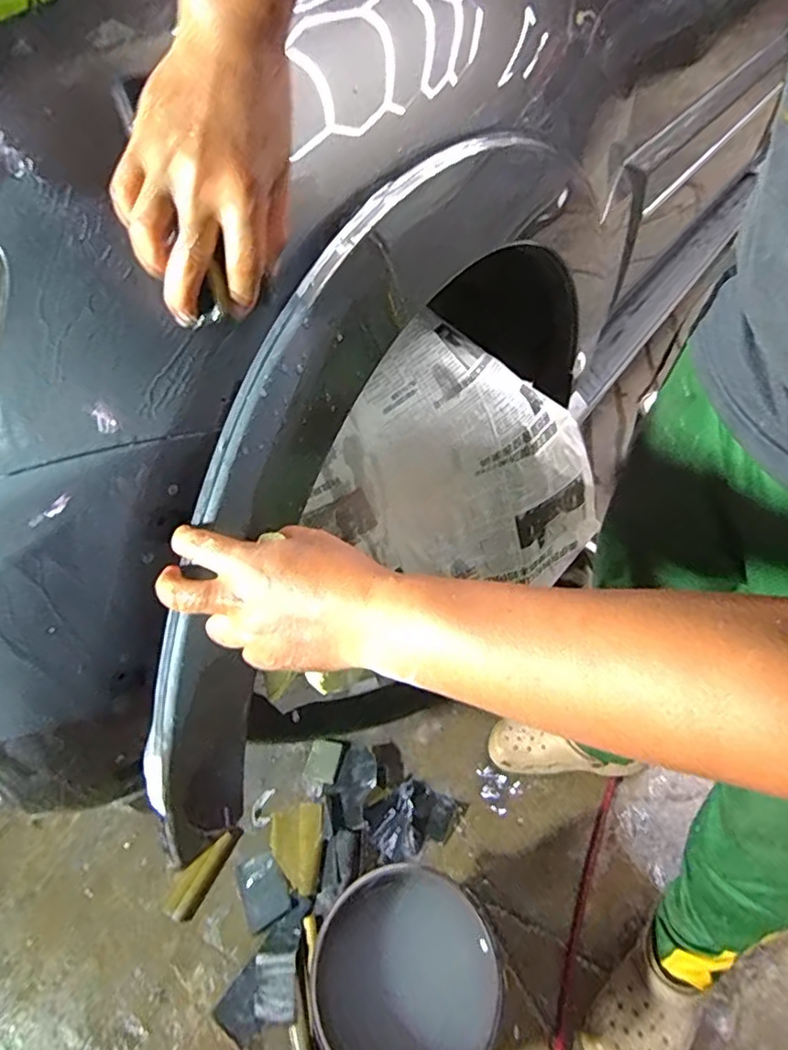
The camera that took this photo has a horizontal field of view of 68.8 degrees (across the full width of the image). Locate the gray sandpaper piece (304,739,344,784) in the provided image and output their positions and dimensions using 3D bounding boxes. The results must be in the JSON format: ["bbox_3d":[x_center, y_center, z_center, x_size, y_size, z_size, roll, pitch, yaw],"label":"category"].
[{"bbox_3d":[-0.135,0.453,1.108,0.062,0.007,0.078,7,47,13],"label":"gray sandpaper piece"}]

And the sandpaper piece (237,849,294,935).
[{"bbox_3d":[-0.221,0.613,0.972,0.076,0.004,0.112,-31,43,-11],"label":"sandpaper piece"}]

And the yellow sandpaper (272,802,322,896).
[{"bbox_3d":[-0.168,0.559,0.998,0.088,0.017,0.143,-8,45,-2],"label":"yellow sandpaper"}]

